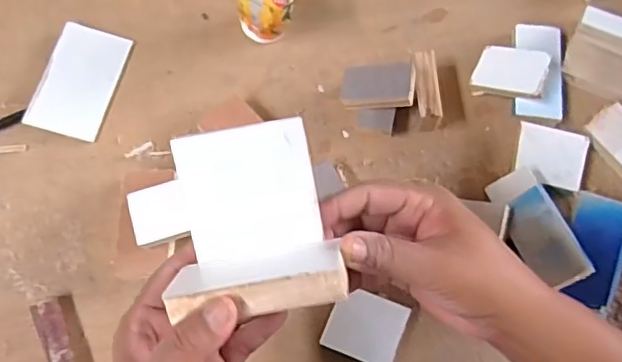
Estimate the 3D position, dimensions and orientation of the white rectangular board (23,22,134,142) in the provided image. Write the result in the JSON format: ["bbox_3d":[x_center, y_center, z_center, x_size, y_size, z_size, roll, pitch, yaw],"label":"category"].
[{"bbox_3d":[-0.210,-0.091,0.528,0.068,0.006,0.104,13,73,8],"label":"white rectangular board"}]

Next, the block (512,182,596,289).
[{"bbox_3d":[0.174,0.043,0.434,0.038,0.009,0.076,-37,50,24],"label":"block"}]

